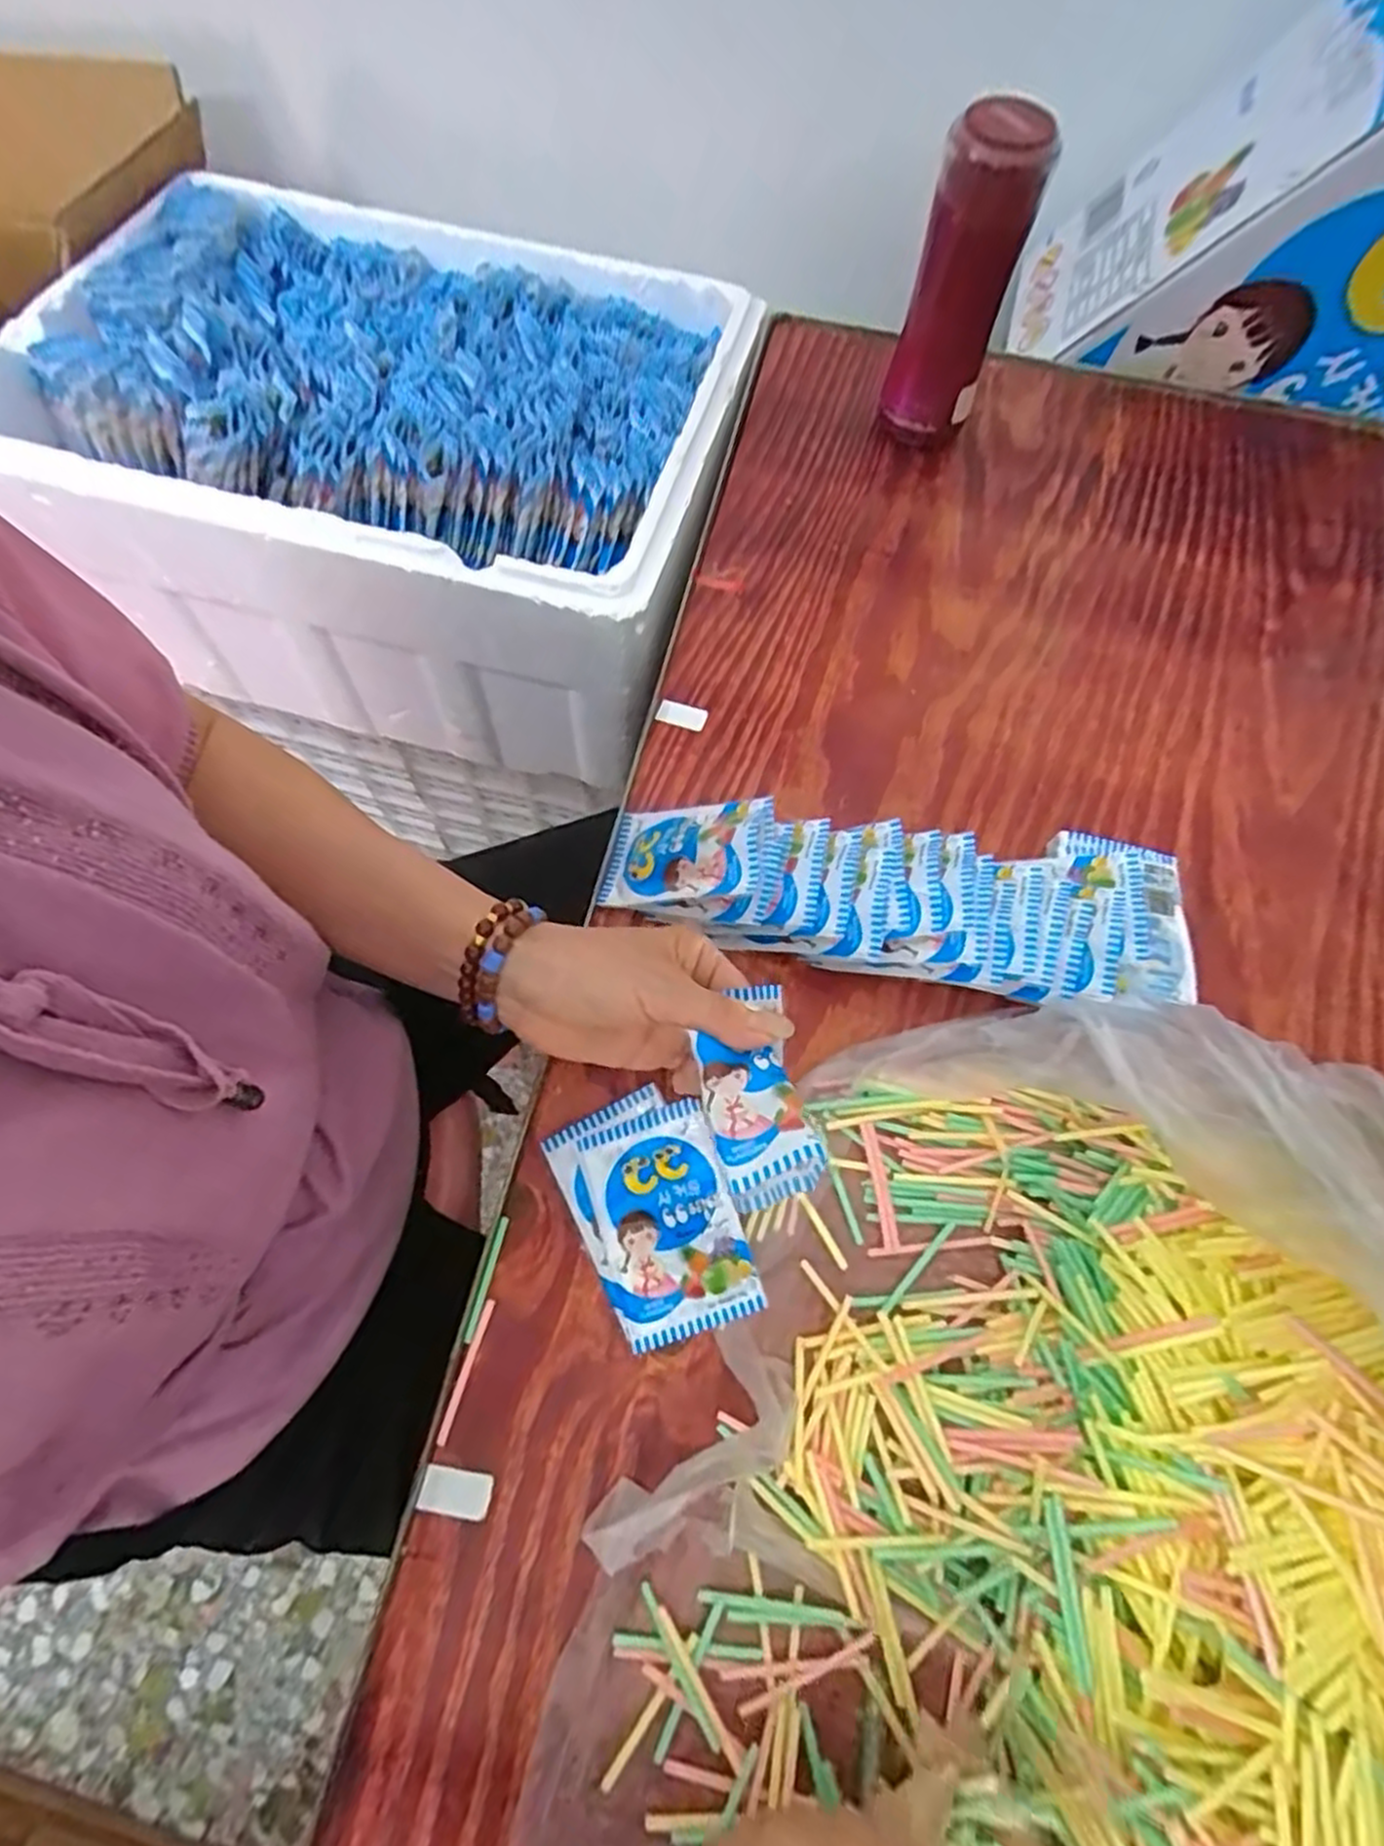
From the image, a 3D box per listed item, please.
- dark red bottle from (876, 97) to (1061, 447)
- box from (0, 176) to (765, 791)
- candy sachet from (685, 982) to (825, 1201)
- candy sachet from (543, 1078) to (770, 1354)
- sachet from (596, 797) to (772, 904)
[{"bbox_3d":[0.187,-0.443,0.547,0.066,0.193,0.077,16,67,4],"label":"dark red bottle"},{"bbox_3d":[-0.246,-0.412,0.695,0.541,0.201,0.419,14,67,3],"label":"box"},{"bbox_3d":[0.025,0.065,0.320,0.040,0.009,0.092,-17,41,7],"label":"candy sachet"},{"bbox_3d":[-0.018,0.146,0.387,0.078,0.014,0.116,-23,70,-12],"label":"candy sachet"},{"bbox_3d":[-0.007,-0.041,0.448,0.102,0.015,0.060,-3,61,32],"label":"sachet"}]

